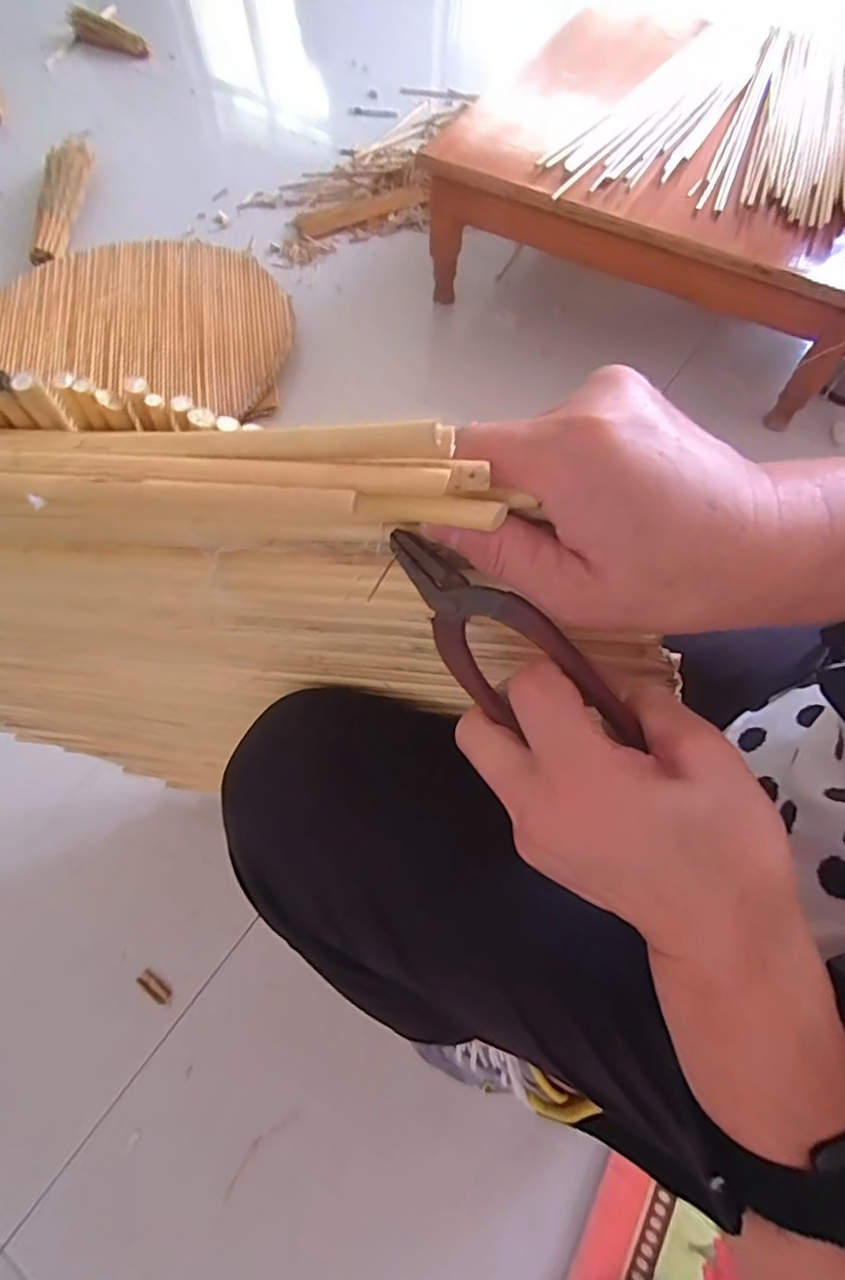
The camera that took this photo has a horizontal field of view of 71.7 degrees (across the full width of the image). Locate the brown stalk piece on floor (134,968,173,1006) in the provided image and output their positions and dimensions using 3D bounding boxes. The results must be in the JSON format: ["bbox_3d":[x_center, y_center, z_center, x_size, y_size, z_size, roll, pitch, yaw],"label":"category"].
[{"bbox_3d":[-0.279,0.365,0.614,0.043,0.005,0.017,35,69,15],"label":"brown stalk piece on floor"}]

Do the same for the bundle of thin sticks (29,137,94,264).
[{"bbox_3d":[-0.718,-0.907,1.179,0.064,0.065,0.383,0,64,0],"label":"bundle of thin sticks"}]

